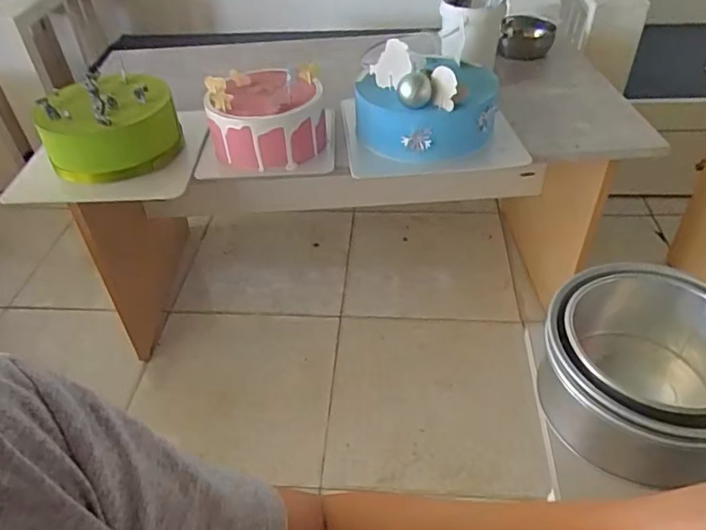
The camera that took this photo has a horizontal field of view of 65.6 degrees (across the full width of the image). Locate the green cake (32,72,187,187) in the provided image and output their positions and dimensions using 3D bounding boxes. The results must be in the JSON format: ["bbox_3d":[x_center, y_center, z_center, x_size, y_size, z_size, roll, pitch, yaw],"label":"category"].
[{"bbox_3d":[-0.357,-0.205,0.813,0.183,0.101,0.144,-17,44,-14],"label":"green cake"}]

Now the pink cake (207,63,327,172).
[{"bbox_3d":[-0.127,-0.225,0.824,0.159,0.109,0.142,-2,43,2],"label":"pink cake"}]

